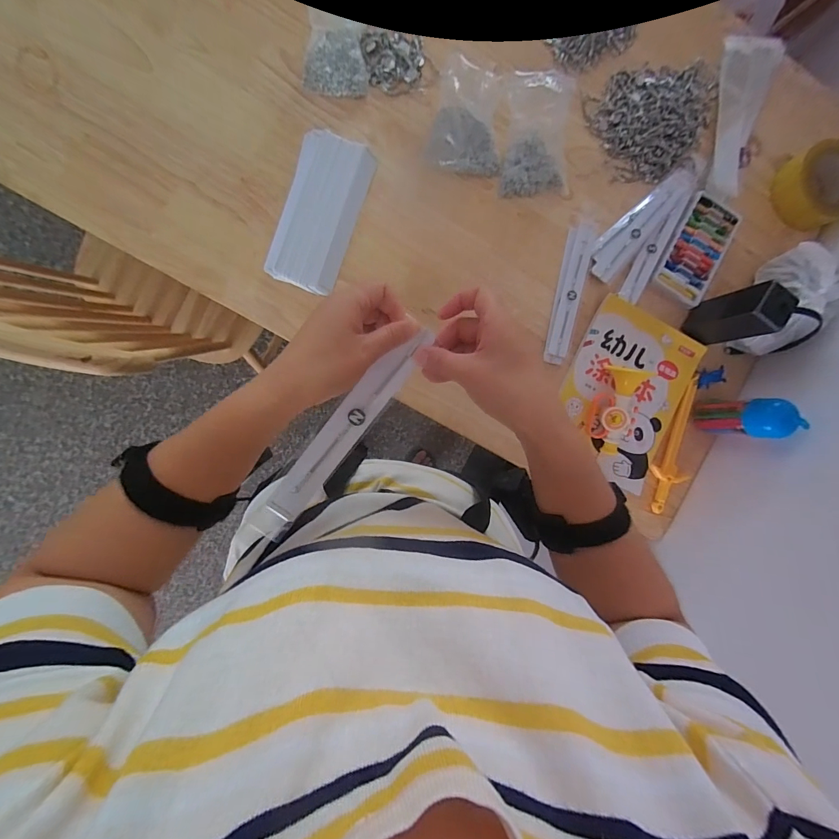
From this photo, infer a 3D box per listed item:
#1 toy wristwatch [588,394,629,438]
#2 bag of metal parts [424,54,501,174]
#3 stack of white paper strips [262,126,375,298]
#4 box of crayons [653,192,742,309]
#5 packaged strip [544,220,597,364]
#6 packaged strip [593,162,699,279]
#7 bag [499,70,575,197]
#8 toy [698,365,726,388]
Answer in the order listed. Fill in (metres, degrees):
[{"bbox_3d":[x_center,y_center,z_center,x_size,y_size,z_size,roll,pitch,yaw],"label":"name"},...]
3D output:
[{"bbox_3d":[0.278,-0.005,0.590,0.045,0.033,0.065,-1,92,-8],"label":"toy wristwatch"},{"bbox_3d":[0.073,-0.414,0.557,0.106,0.049,0.116,12,90,-8],"label":"bag of metal parts"},{"bbox_3d":[-0.136,-0.282,0.543,0.095,0.026,0.204,17,89,-8],"label":"stack of white paper strips"},{"bbox_3d":[0.432,-0.265,0.618,0.082,0.011,0.162,28,88,-8],"label":"box of crayons"},{"bbox_3d":[0.228,-0.194,0.600,0.042,0.004,0.217,12,90,-8],"label":"packaged strip"},{"bbox_3d":[0.345,-0.304,0.608,0.226,0.009,0.054,-44,97,-4],"label":"packaged strip"},{"bbox_3d":[0.169,-0.402,0.565,0.102,0.059,0.139,-3,92,-8],"label":"bag"},{"bbox_3d":[0.463,-0.068,0.631,0.050,0.011,0.027,-15,94,-7],"label":"toy"}]

